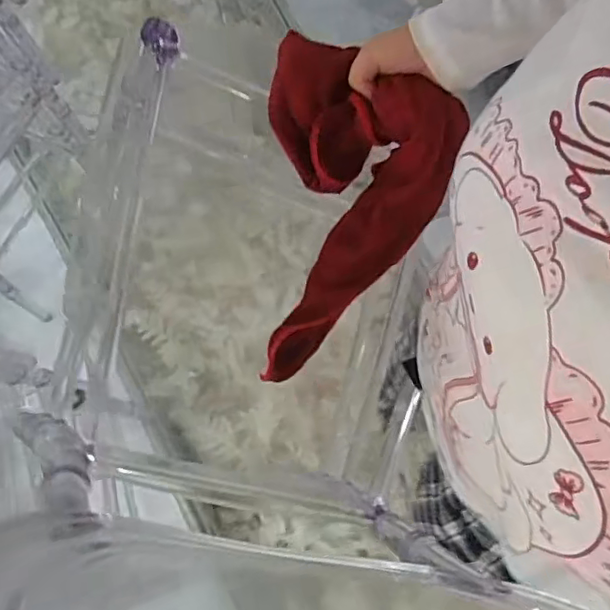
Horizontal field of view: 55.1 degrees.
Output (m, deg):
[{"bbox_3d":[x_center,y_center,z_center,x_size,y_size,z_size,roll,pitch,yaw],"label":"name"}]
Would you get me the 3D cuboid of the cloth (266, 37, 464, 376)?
[{"bbox_3d":[0.032,-0.075,0.471,0.154,0.070,0.267,13,74,6],"label":"cloth"}]

